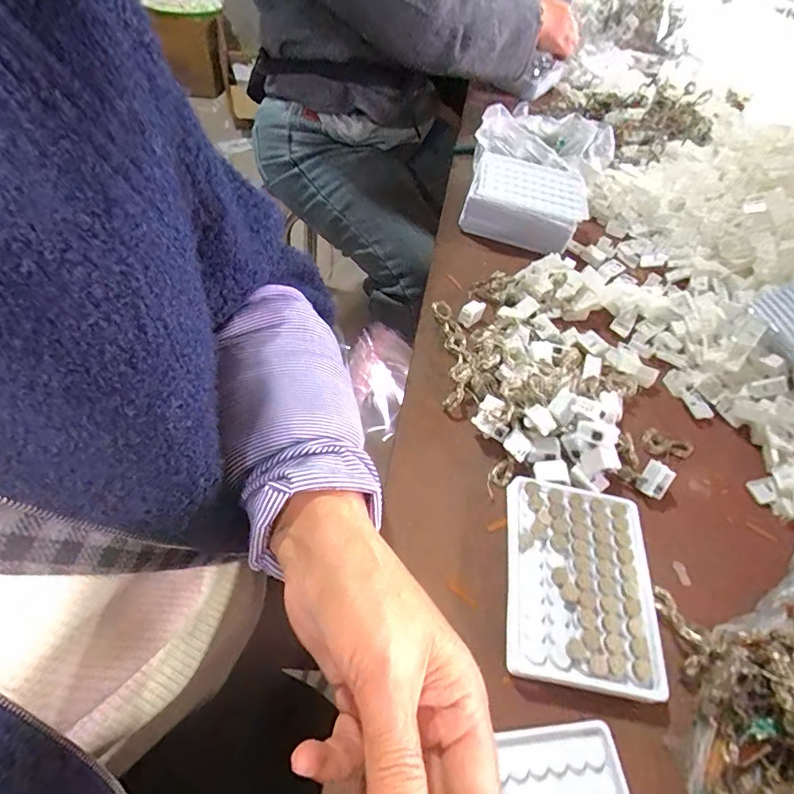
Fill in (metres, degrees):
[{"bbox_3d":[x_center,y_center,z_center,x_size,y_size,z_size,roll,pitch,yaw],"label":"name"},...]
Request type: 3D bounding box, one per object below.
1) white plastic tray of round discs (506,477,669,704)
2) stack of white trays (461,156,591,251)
[{"bbox_3d":[0.125,0.124,0.321,0.098,0.016,0.131,9,52,3],"label":"white plastic tray of round discs"},{"bbox_3d":[0.163,-0.247,0.587,0.140,0.058,0.135,21,53,7],"label":"stack of white trays"}]

